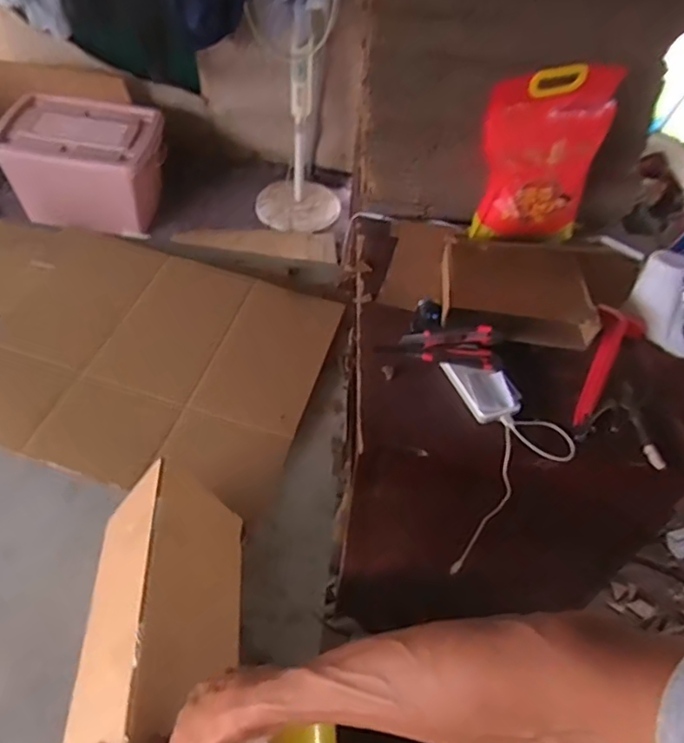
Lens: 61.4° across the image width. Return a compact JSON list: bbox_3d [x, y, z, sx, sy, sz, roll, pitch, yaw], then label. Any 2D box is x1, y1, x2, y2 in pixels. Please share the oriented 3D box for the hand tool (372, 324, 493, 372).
[{"bbox_3d":[0.169,-0.049,1.040,0.192,0.052,0.087,9,48,2],"label":"hand tool"}]

